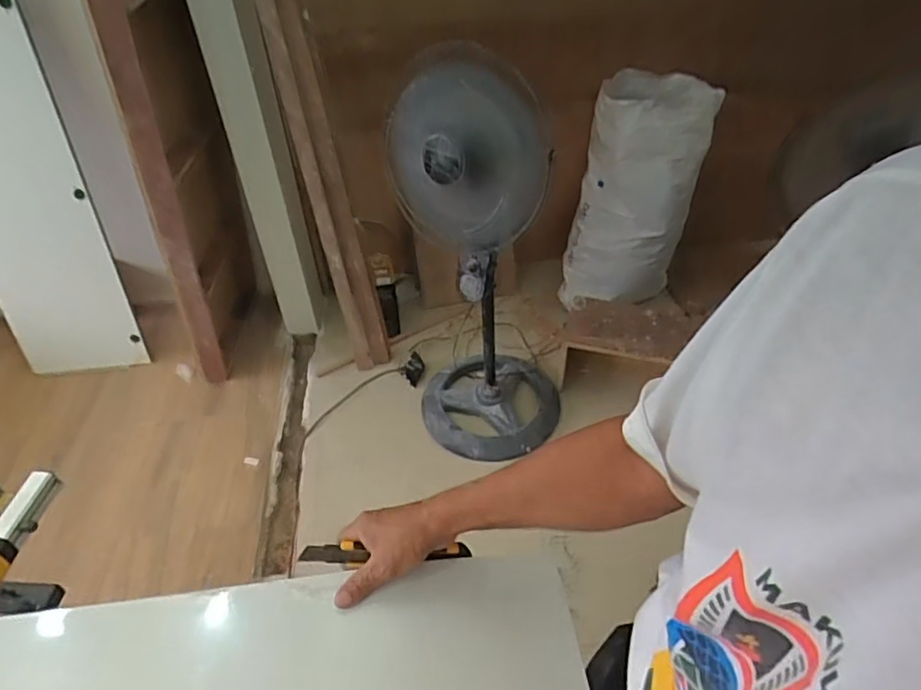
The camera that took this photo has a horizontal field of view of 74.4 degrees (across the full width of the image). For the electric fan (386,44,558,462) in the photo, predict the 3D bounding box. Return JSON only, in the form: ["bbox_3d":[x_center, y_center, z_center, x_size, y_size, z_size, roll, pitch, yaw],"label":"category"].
[{"bbox_3d":[0.075,-0.177,1.518,0.393,0.956,0.393,3,43,6],"label":"electric fan"}]

